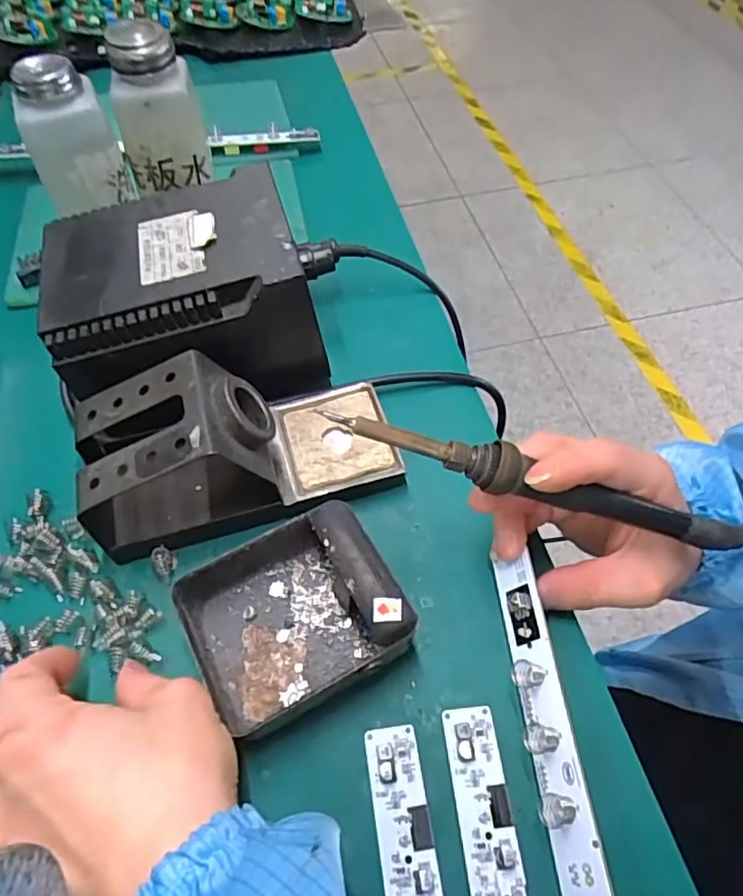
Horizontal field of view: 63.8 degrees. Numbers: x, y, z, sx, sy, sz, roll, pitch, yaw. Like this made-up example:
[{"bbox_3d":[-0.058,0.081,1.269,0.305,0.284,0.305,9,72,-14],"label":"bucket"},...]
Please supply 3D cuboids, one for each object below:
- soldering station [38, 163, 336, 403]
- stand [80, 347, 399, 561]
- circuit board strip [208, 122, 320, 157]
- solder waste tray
[{"bbox_3d":[-0.105,-0.084,0.355,0.144,0.086,0.121,-16,57,-10],"label":"soldering station"},{"bbox_3d":[-0.070,-0.005,0.313,0.166,0.068,0.079,-15,57,-9],"label":"stand"},{"bbox_3d":[-0.095,-0.274,0.537,0.098,0.022,0.016,-9,56,-5],"label":"circuit board strip"},{"bbox_3d":[-0.037,0.076,0.278,0.091,0.037,0.077,-24,59,-15],"label":"solder waste tray"}]

